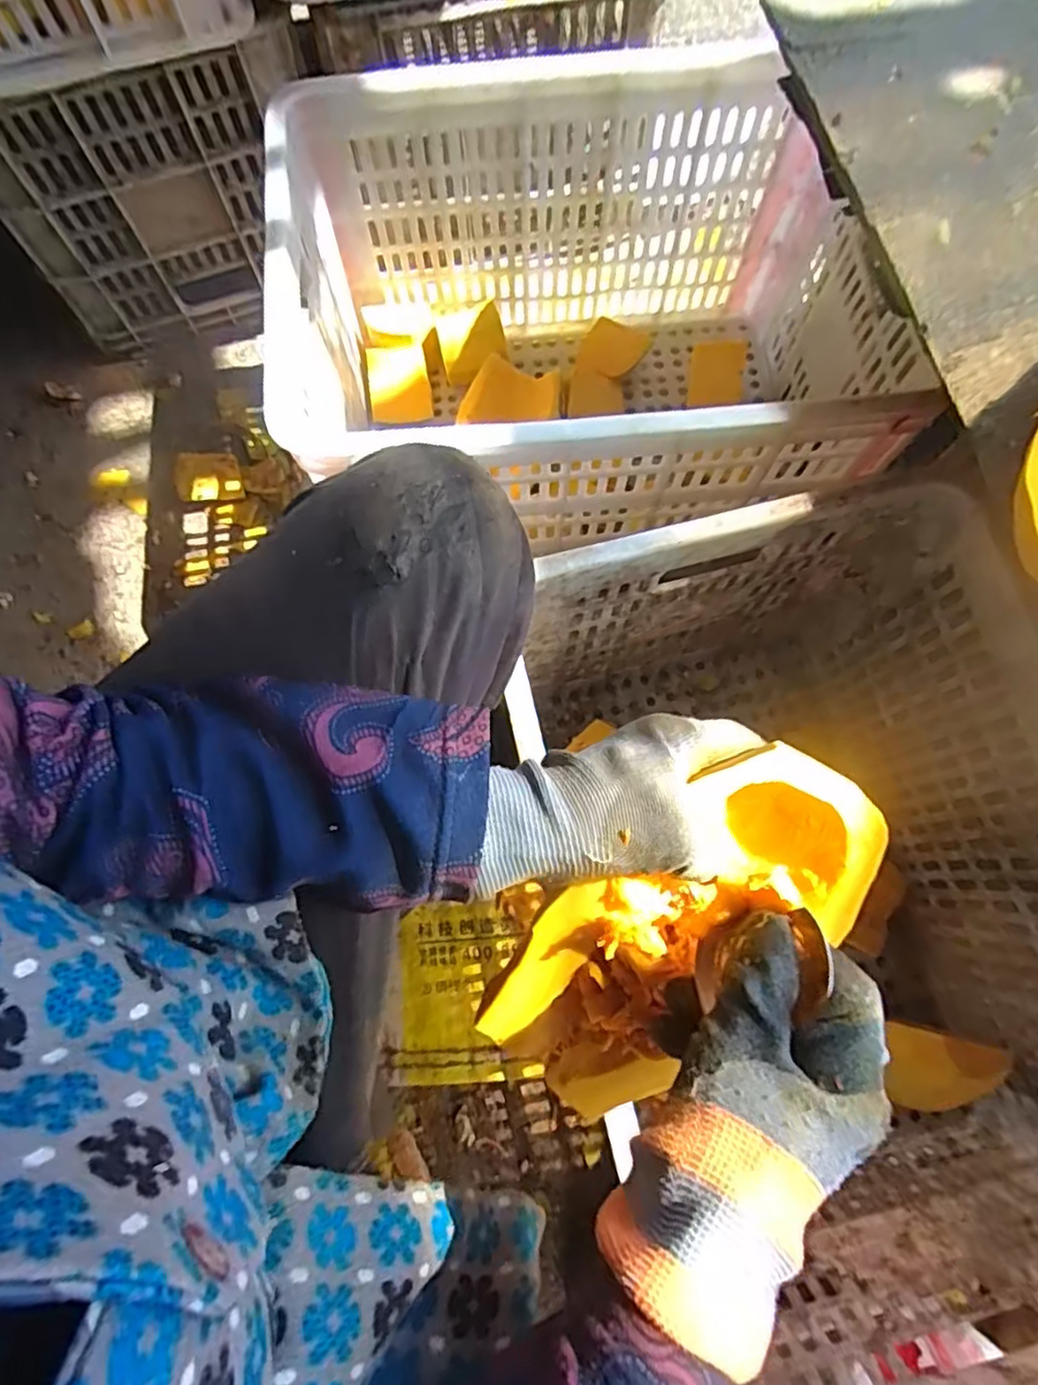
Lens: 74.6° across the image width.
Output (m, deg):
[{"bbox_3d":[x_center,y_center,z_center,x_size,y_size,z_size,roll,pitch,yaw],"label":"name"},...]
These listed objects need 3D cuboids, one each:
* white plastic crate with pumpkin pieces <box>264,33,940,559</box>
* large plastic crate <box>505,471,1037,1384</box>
[{"bbox_3d":[0.061,-0.315,0.645,0.482,0.286,0.330,-4,76,0],"label":"white plastic crate with pumpkin pieces"},{"bbox_3d":[0.221,0.152,0.529,0.301,0.277,0.510,-13,77,-2],"label":"large plastic crate"}]

